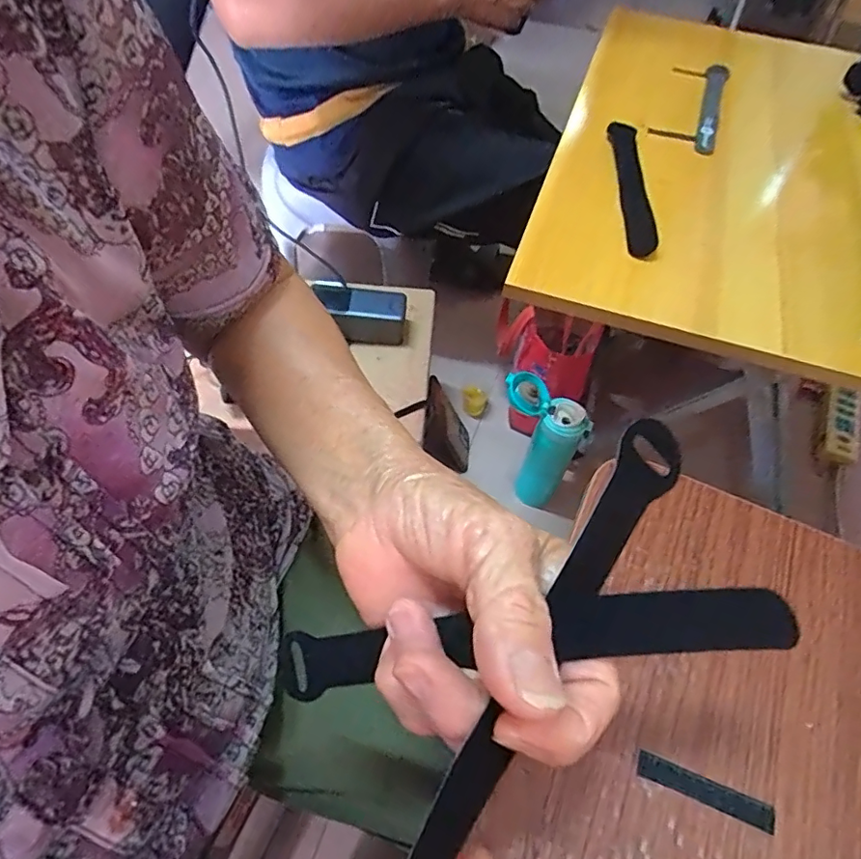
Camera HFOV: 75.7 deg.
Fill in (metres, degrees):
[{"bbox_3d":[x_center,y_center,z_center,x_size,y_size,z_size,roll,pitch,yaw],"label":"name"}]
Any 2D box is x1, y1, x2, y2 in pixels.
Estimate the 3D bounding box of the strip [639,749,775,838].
[{"bbox_3d":[0.114,0.150,0.229,0.055,0.004,0.010,20,56,10],"label":"strip"}]

